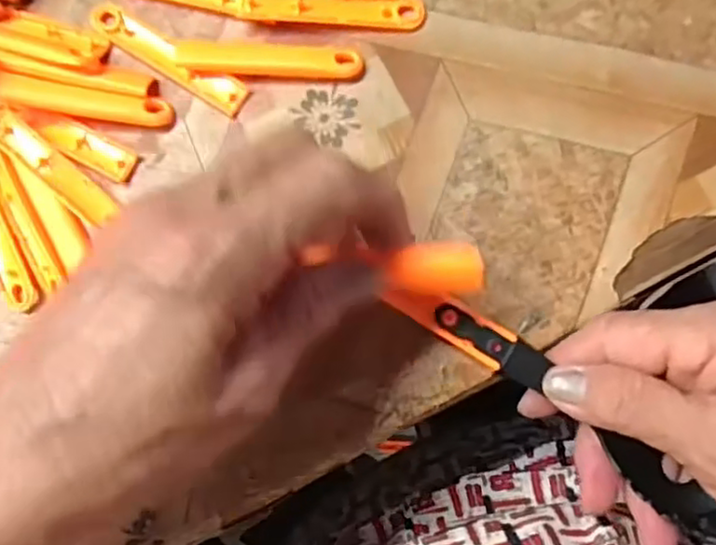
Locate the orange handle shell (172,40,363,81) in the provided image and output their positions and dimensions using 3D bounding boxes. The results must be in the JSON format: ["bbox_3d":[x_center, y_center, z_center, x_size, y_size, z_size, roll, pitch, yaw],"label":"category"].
[{"bbox_3d":[-0.037,-0.089,0.282,0.077,0.005,0.015,5,82,5],"label":"orange handle shell"}]

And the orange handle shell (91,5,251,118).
[{"bbox_3d":[-0.080,-0.090,0.286,0.077,0.004,0.014,32,85,8],"label":"orange handle shell"}]

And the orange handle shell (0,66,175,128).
[{"bbox_3d":[-0.115,-0.071,0.278,0.076,0.007,0.015,10,82,-10],"label":"orange handle shell"}]

